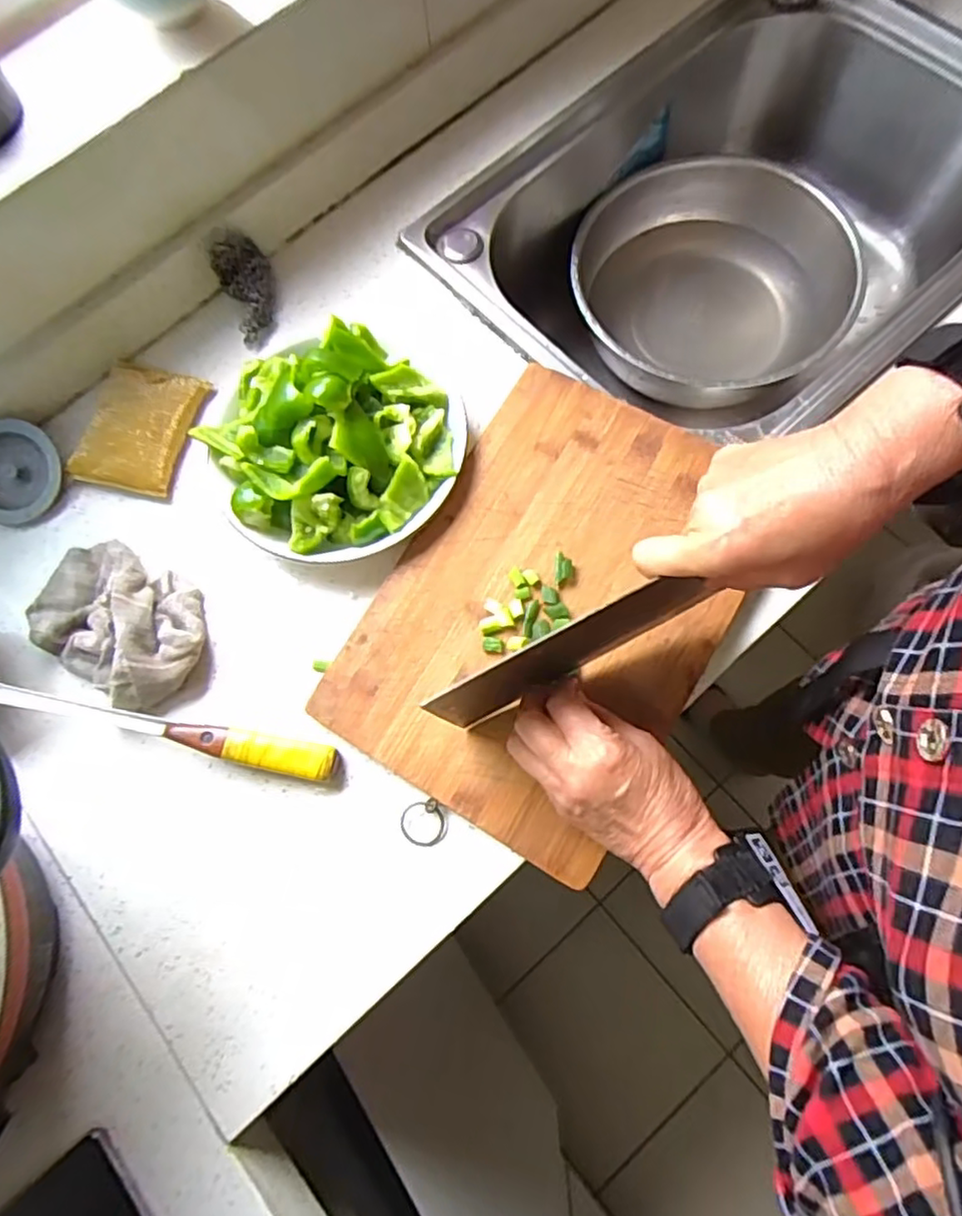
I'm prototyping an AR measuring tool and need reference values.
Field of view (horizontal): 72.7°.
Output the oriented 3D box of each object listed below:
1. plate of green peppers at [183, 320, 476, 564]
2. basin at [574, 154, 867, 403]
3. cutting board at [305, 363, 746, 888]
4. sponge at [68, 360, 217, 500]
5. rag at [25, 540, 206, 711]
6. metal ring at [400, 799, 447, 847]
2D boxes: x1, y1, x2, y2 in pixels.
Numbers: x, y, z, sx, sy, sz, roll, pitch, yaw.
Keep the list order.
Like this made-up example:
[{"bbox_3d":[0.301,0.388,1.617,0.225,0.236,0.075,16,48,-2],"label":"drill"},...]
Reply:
[{"bbox_3d":[-0.116,-0.128,0.481,0.190,0.066,0.173,-1,74,2],"label":"plate of green peppers"},{"bbox_3d":[0.245,-0.342,0.700,0.277,0.093,0.299,-1,74,2],"label":"basin"},{"bbox_3d":[0.051,-0.007,0.465,0.222,0.021,0.317,30,76,11],"label":"cutting board"},{"bbox_3d":[-0.284,-0.153,0.544,0.087,0.018,0.112,13,75,6],"label":"sponge"},{"bbox_3d":[-0.272,0.007,0.485,0.143,0.036,0.095,30,77,10],"label":"rag"},{"bbox_3d":[-0.039,0.147,0.444,0.031,0.005,0.031,0,93,7],"label":"metal ring"}]

